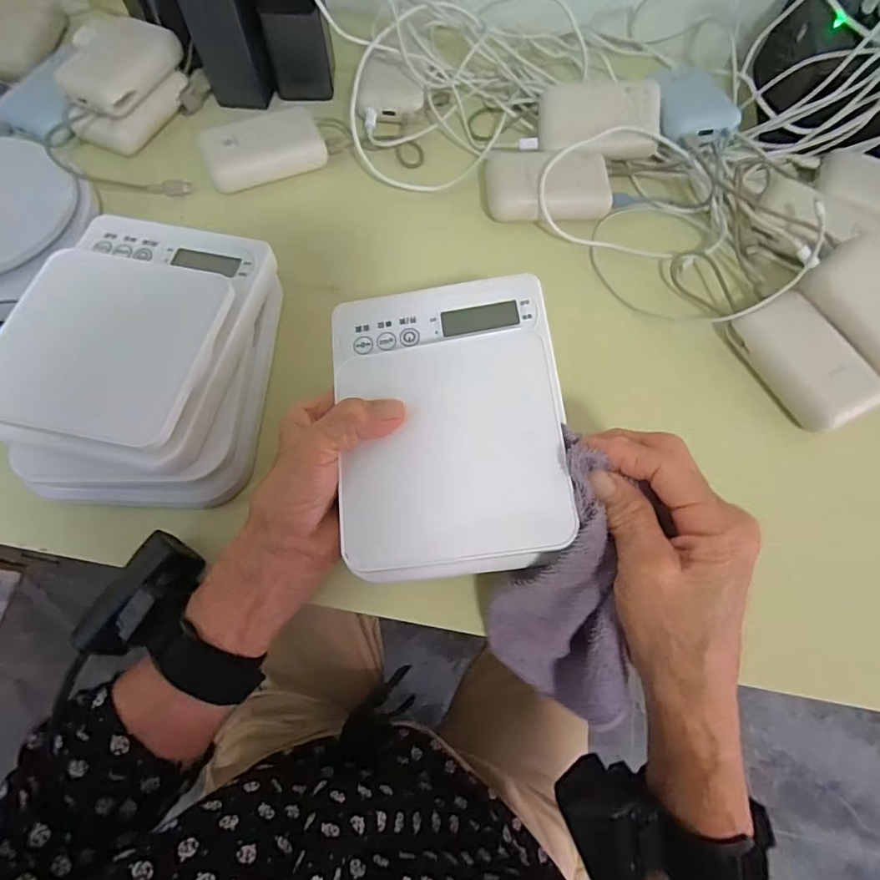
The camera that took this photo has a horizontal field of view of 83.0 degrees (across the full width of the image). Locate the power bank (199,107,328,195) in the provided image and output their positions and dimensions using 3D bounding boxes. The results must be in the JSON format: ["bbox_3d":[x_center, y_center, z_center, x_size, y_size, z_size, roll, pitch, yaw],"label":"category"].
[{"bbox_3d":[-0.153,-0.256,0.433,0.099,0.023,0.056,-21,70,-10],"label":"power bank"}]

